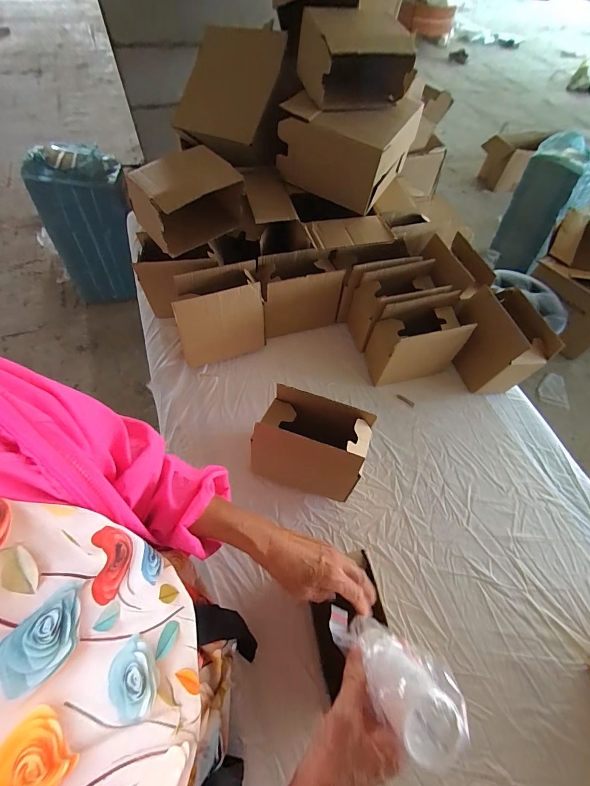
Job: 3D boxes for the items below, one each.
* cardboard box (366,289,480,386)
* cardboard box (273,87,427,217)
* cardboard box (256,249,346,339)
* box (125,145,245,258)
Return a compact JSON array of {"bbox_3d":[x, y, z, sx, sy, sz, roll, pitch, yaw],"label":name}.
[{"bbox_3d":[0.264,-0.112,0.721,0.200,0.158,0.109,-13,61,-11],"label":"cardboard box"},{"bbox_3d":[0.115,-0.538,0.718,0.225,0.137,0.223,28,62,13],"label":"cardboard box"},{"bbox_3d":[0.005,-0.222,0.750,0.182,0.160,0.118,-18,62,-14],"label":"cardboard box"},{"bbox_3d":[-0.218,-0.389,0.673,0.189,0.106,0.169,-37,68,-22],"label":"box"}]

